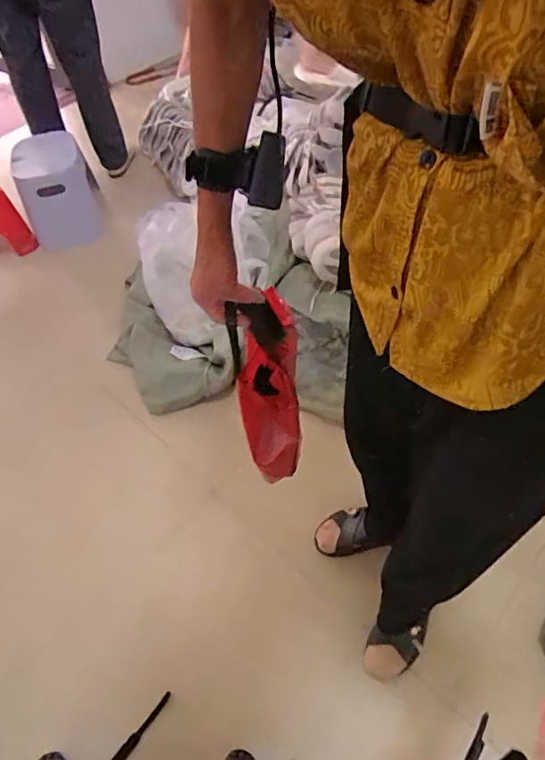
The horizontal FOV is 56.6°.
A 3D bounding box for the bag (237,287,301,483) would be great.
[{"bbox_3d":[-0.003,0.033,0.728,0.079,0.279,0.081,0,19,6],"label":"bag"}]

